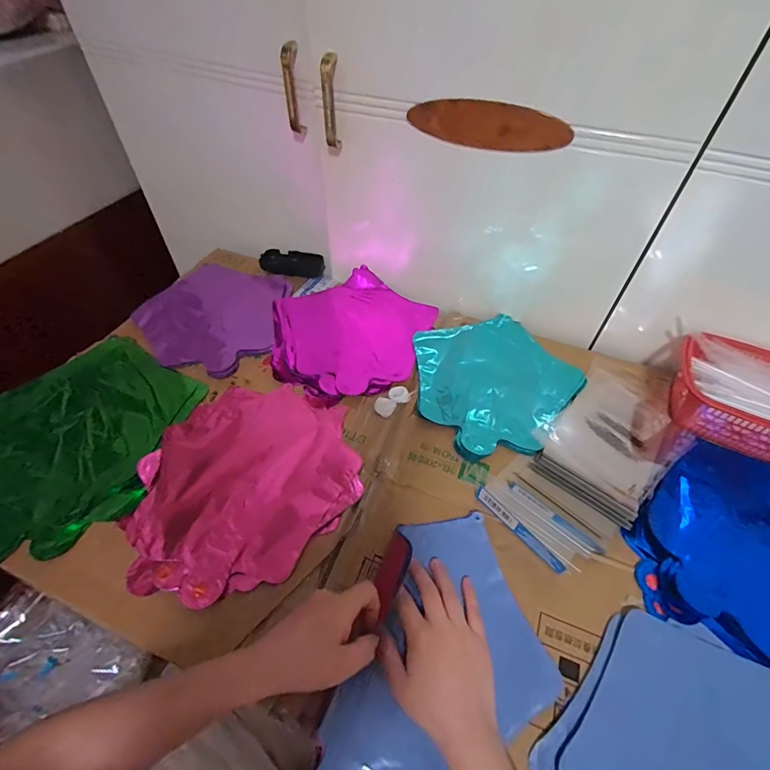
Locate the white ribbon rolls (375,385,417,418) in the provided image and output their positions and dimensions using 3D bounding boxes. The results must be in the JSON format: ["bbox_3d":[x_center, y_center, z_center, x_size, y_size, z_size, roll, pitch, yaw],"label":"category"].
[{"bbox_3d":[0.013,0.019,0.560,0.056,0.013,0.028,-32,58,-24],"label":"white ribbon rolls"}]

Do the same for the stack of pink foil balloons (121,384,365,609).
[{"bbox_3d":[-0.161,0.101,0.482,0.244,0.009,0.242,-17,53,-15],"label":"stack of pink foil balloons"}]

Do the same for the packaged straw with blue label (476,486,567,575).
[{"bbox_3d":[0.140,0.152,0.440,0.111,0.018,0.006,41,24,28],"label":"packaged straw with blue label"}]

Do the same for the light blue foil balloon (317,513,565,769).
[{"bbox_3d":[0.061,0.255,0.383,0.177,0.021,0.260,17,52,12],"label":"light blue foil balloon"}]

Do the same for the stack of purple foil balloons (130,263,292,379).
[{"bbox_3d":[-0.273,-0.112,0.658,0.221,0.013,0.222,8,51,5],"label":"stack of purple foil balloons"}]

